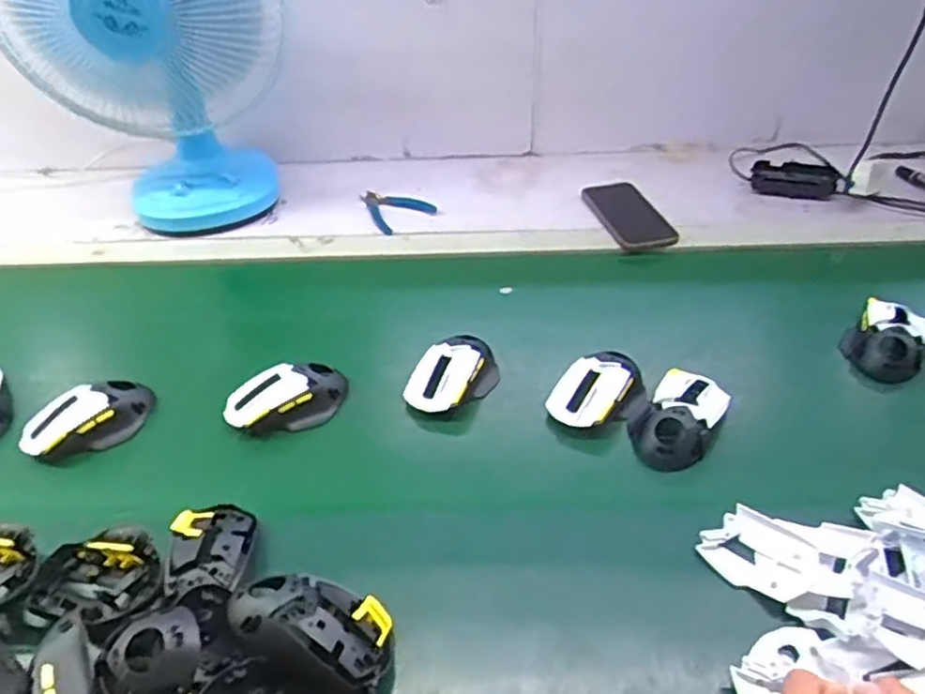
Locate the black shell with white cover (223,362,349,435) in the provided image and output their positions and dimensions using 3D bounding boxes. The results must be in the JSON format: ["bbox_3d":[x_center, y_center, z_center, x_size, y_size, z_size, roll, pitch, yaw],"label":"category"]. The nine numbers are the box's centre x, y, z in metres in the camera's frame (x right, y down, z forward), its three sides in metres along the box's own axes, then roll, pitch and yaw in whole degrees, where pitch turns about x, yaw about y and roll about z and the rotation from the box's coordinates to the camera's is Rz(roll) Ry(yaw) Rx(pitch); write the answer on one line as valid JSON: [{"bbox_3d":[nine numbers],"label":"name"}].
[{"bbox_3d":[-0.172,0.053,0.700,0.115,0.040,0.060,-11,41,-9],"label":"black shell with white cover"}]

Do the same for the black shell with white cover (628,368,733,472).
[{"bbox_3d":[0.205,0.068,0.673,0.072,0.050,0.114,24,48,28],"label":"black shell with white cover"}]

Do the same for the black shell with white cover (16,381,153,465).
[{"bbox_3d":[-0.361,0.069,0.688,0.120,0.037,0.059,-22,44,-21],"label":"black shell with white cover"}]

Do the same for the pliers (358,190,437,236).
[{"bbox_3d":[-0.102,-0.201,1.010,0.085,0.013,0.110,-30,47,-28],"label":"pliers"}]

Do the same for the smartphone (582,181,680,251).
[{"bbox_3d":[0.224,-0.184,0.968,0.079,0.013,0.178,-11,41,-8],"label":"smartphone"}]

